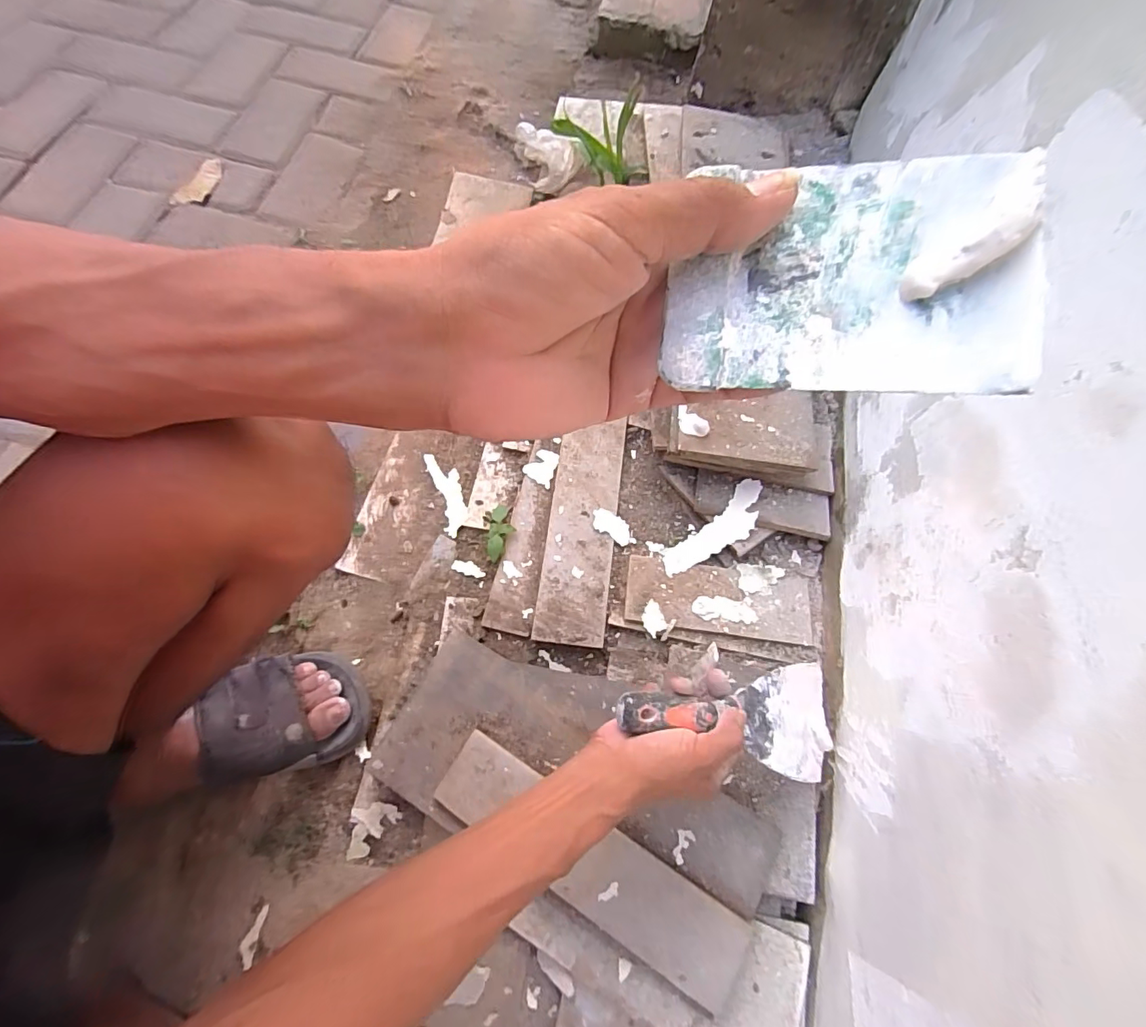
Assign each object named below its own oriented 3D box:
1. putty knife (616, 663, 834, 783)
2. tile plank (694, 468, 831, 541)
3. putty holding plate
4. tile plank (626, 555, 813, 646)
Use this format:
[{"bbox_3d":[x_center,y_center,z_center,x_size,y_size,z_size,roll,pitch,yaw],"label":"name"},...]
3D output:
[{"bbox_3d":[0.130,0.170,0.410,0.206,0.020,0.089,9,64,-25],"label":"putty knife"},{"bbox_3d":[0.216,-0.010,0.574,0.153,0.013,0.057,12,64,1],"label":"tile plank"},{"bbox_3d":[0.083,-0.076,0.157,0.102,0.008,0.077,6,81,14],"label":"putty holding plate"},{"bbox_3d":[0.156,0.091,0.540,0.194,0.008,0.081,3,67,1],"label":"tile plank"}]

